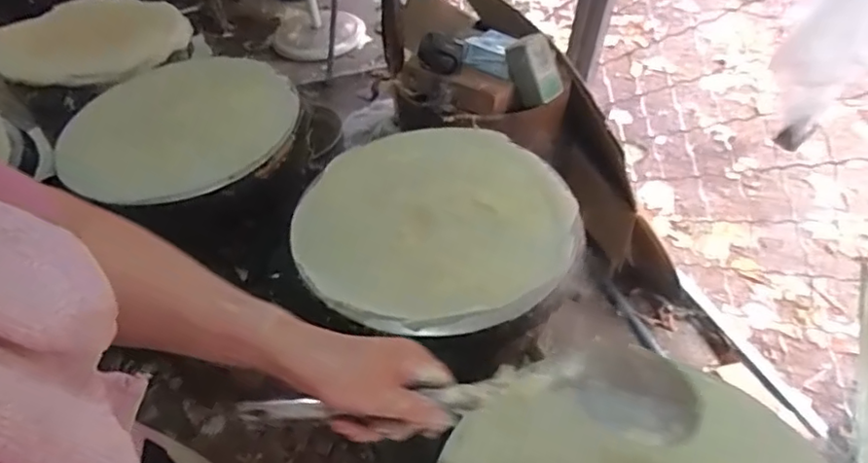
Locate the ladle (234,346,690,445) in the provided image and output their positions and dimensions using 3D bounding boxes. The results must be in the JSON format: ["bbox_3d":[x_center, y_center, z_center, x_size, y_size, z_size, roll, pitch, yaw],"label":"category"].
[{"bbox_3d":[0.029,0.128,0.455,0.334,0.060,0.059,1,43,-8],"label":"ladle"}]

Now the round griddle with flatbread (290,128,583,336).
[{"bbox_3d":[0.013,-0.025,0.808,0.348,0.052,0.368,-2,47,2],"label":"round griddle with flatbread"}]

